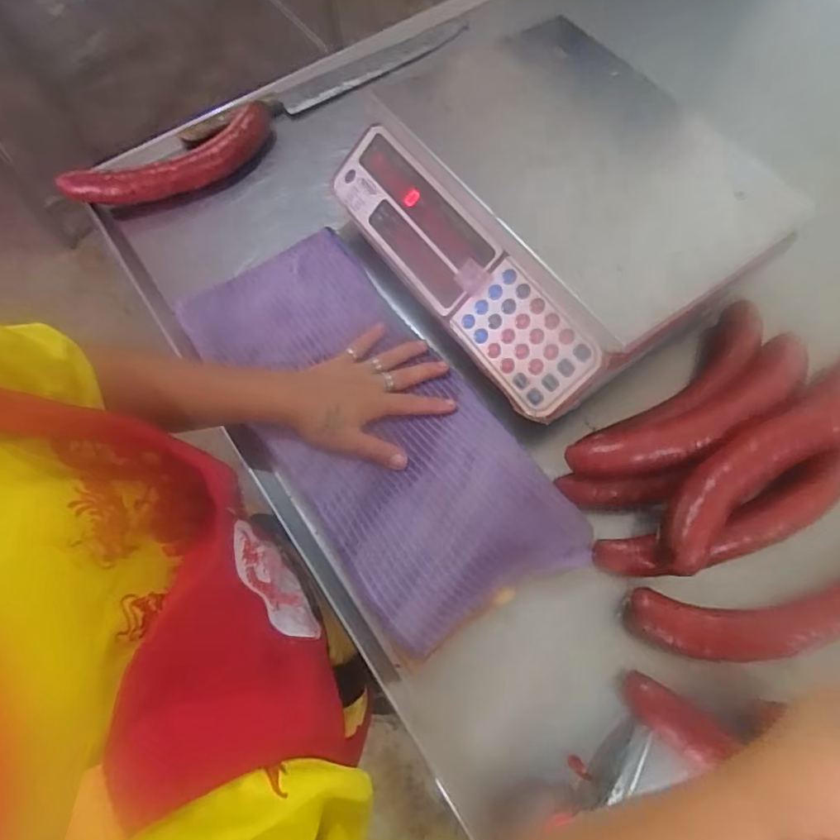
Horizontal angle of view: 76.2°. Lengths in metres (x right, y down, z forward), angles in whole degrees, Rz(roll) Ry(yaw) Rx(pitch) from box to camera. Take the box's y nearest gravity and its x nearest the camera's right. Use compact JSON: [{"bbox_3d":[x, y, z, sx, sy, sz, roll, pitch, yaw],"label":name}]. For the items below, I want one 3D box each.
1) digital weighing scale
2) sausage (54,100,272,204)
[{"bbox_3d":[0.122,-0.215,0.531,0.313,0.105,0.355,-35,71,-12],"label":"digital weighing scale"},{"bbox_3d":[-0.282,-0.295,0.627,0.244,0.046,0.064,-30,70,-10],"label":"sausage"}]

